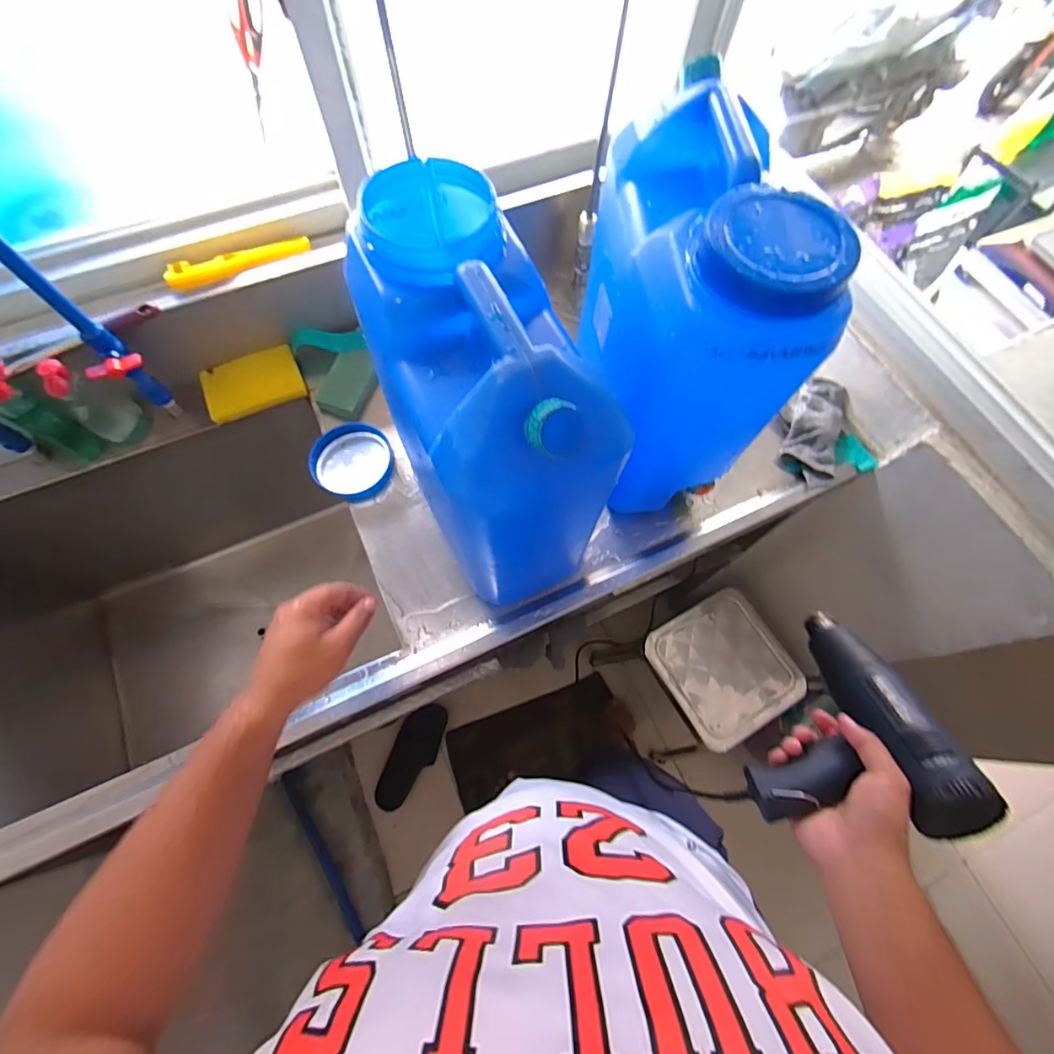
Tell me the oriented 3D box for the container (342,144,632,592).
[{"bbox_3d":[-0.059,-0.127,0.565,0.167,0.411,0.333,-23,71,-11],"label":"container"}]

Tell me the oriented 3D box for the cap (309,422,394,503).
[{"bbox_3d":[-0.281,-0.107,0.778,0.134,0.030,0.121,41,73,13],"label":"cap"}]

